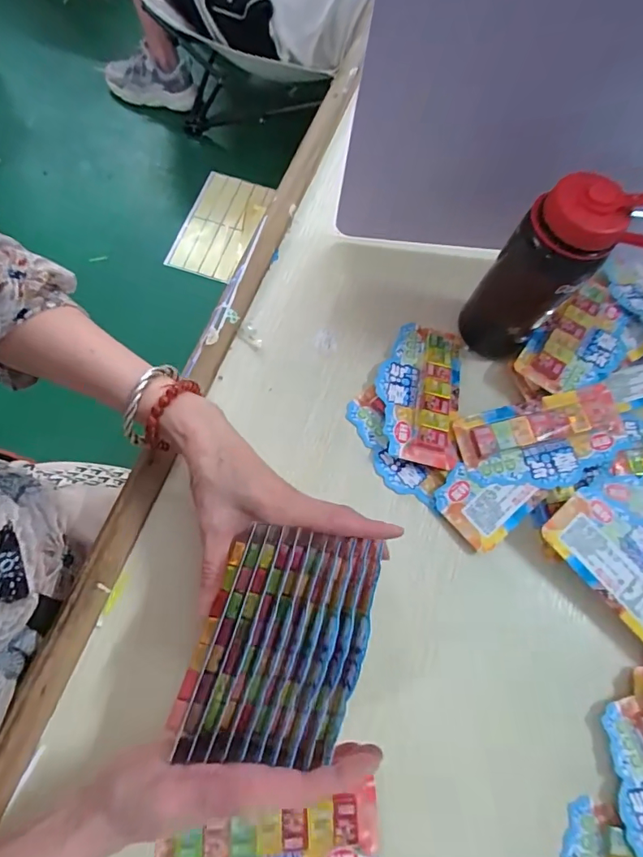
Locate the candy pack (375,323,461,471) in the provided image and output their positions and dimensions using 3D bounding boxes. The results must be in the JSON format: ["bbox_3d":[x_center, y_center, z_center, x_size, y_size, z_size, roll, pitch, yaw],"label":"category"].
[{"bbox_3d":[0.091,-0.035,0.423,0.074,0.012,0.139,11,69,-1],"label":"candy pack"}]

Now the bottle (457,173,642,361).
[{"bbox_3d":[0.187,-0.124,0.372,0.099,0.162,0.060,-12,71,-9],"label":"bottle"}]

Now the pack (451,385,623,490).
[{"bbox_3d":[0.193,0.012,0.401,0.139,0.020,0.075,-9,71,-9],"label":"pack"}]

